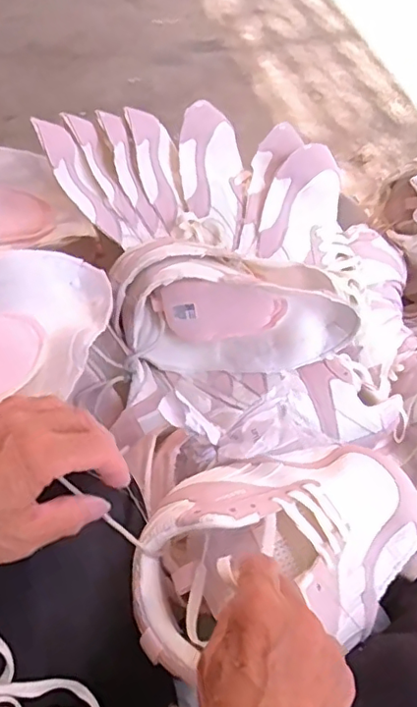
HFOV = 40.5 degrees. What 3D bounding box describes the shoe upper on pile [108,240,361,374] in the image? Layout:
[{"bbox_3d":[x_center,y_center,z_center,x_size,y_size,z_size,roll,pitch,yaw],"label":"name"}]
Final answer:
[{"bbox_3d":[0.026,-0.039,0.589,0.235,0.180,0.085,2,53,0],"label":"shoe upper on pile"}]

